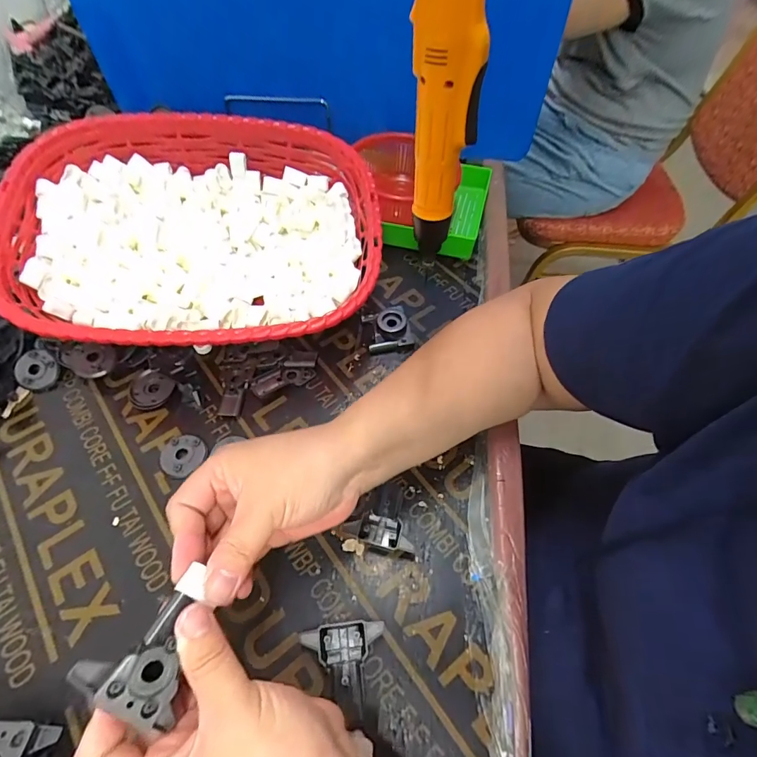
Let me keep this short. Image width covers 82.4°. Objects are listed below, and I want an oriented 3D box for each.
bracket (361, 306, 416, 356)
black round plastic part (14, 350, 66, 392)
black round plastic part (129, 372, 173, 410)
[{"bbox_3d":[0.011,-0.054,0.469,0.049,0.021,0.050,-8,57,-5],"label":"bracket"},{"bbox_3d":[-0.346,-0.008,0.439,0.042,0.008,0.039,-35,102,-8],"label":"black round plastic part"},{"bbox_3d":[-0.226,0.013,0.430,0.040,0.012,0.039,0,57,0],"label":"black round plastic part"}]

